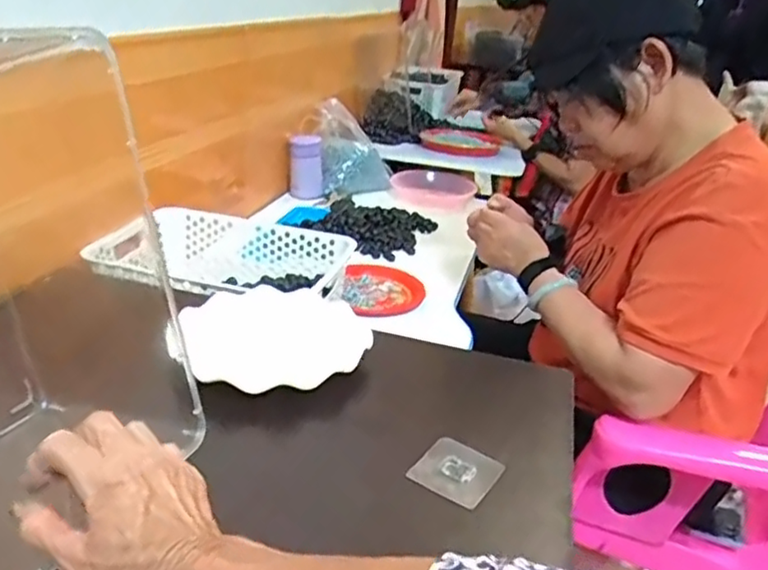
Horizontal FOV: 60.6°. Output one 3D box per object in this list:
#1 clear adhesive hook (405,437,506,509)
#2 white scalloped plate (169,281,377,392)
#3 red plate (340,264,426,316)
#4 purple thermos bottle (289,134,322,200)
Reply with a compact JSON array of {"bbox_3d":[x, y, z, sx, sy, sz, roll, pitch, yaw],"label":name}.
[{"bbox_3d":[0.057,0.146,0.517,0.059,0.012,0.057,21,29,28],"label":"clear adhesive hook"},{"bbox_3d":[-0.105,0.045,0.642,0.177,0.016,0.193,5,25,-2],"label":"white scalloped plate"},{"bbox_3d":[-0.009,0.005,1.044,0.141,0.024,0.133,-11,30,-32],"label":"red plate"},{"bbox_3d":[-0.168,-0.257,1.412,0.068,0.123,0.064,-2,26,-17],"label":"purple thermos bottle"}]

